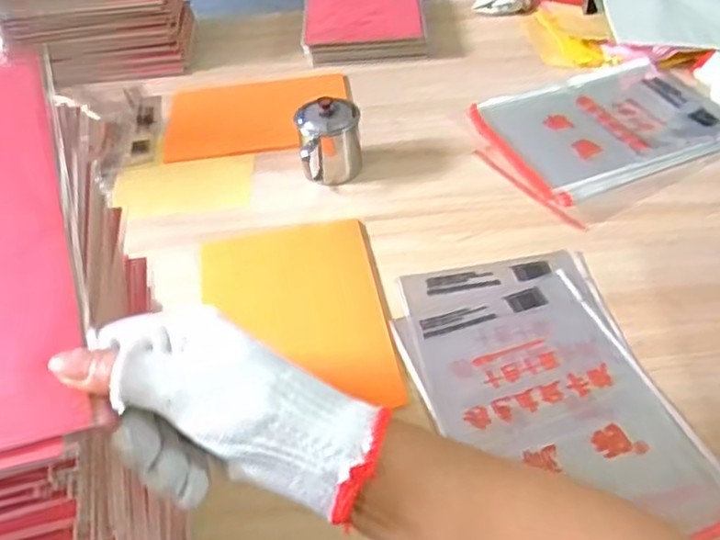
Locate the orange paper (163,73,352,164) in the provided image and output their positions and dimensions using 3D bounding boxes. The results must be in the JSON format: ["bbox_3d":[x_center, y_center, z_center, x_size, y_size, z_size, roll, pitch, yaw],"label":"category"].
[{"bbox_3d":[-0.163,-0.256,1.092,0.293,0.012,0.213,-9,45,-3],"label":"orange paper"}]

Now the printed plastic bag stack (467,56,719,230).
[{"bbox_3d":[0.380,-0.223,1.009,0.410,0.022,0.263,-22,47,-16],"label":"printed plastic bag stack"}]

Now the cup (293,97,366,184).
[{"bbox_3d":[-0.041,-0.175,0.939,0.087,0.097,0.079,-11,45,-6],"label":"cup"}]

